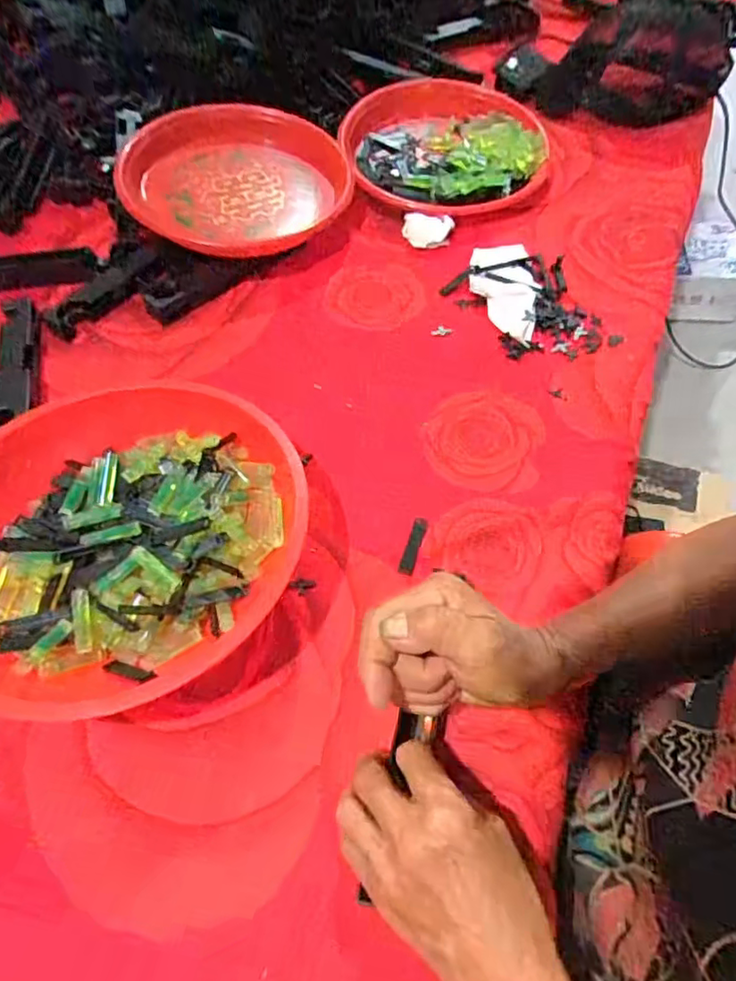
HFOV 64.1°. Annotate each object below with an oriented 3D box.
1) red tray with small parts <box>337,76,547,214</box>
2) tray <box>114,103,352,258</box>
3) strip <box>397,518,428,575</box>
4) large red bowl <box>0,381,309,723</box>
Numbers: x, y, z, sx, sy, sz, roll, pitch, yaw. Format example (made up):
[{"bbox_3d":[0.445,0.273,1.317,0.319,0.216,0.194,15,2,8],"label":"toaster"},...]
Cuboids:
[{"bbox_3d":[0.097,-0.424,0.725,0.257,0.043,0.267,0,55,1],"label":"red tray with small parts"},{"bbox_3d":[-0.146,-0.363,0.670,0.249,0.040,0.249,0,64,-11],"label":"tray"},{"bbox_3d":[0.034,0.042,0.445,0.011,0.004,0.047,21,63,-2],"label":"strip"},{"bbox_3d":[-0.174,0.031,0.407,0.239,0.075,0.245,0,55,0],"label":"large red bowl"}]

